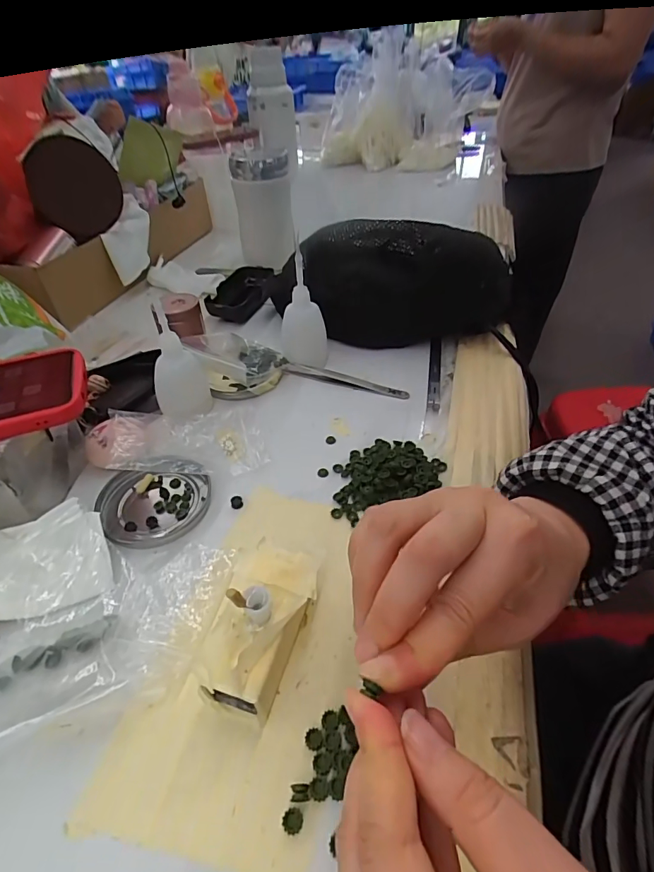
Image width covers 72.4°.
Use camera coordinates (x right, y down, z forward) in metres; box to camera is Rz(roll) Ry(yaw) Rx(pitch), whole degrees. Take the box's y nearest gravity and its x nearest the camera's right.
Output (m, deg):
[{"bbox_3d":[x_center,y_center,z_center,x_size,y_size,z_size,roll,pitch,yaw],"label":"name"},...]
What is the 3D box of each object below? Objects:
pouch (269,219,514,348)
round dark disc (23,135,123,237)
[{"bbox_3d":[0.064,-0.167,0.474,0.226,0.105,0.119,-11,44,-10],"label":"pouch"},{"bbox_3d":[-0.282,-0.277,0.501,0.024,0.090,0.093,33,53,32],"label":"round dark disc"}]

